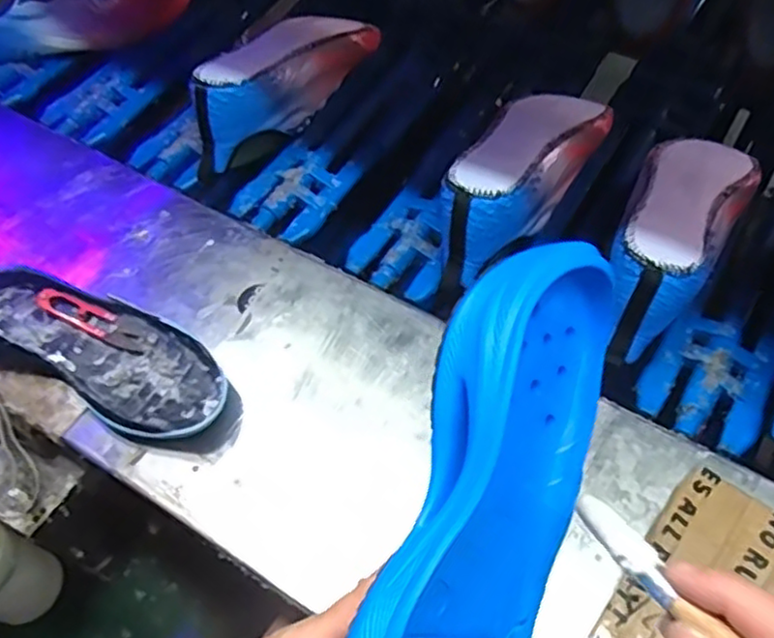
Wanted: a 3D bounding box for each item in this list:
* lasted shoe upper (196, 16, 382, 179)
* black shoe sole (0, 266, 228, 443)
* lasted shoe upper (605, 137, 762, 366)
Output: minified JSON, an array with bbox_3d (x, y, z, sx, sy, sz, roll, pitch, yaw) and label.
[{"bbox_3d":[-0.112,-0.251,0.699,0.079,0.102,0.249,34,68,26],"label":"lasted shoe upper"},{"bbox_3d":[-0.223,0.022,0.522,0.230,0.044,0.091,22,63,20],"label":"black shoe sole"},{"bbox_3d":[0.234,-0.078,0.557,0.089,0.093,0.250,28,65,23],"label":"lasted shoe upper"}]

